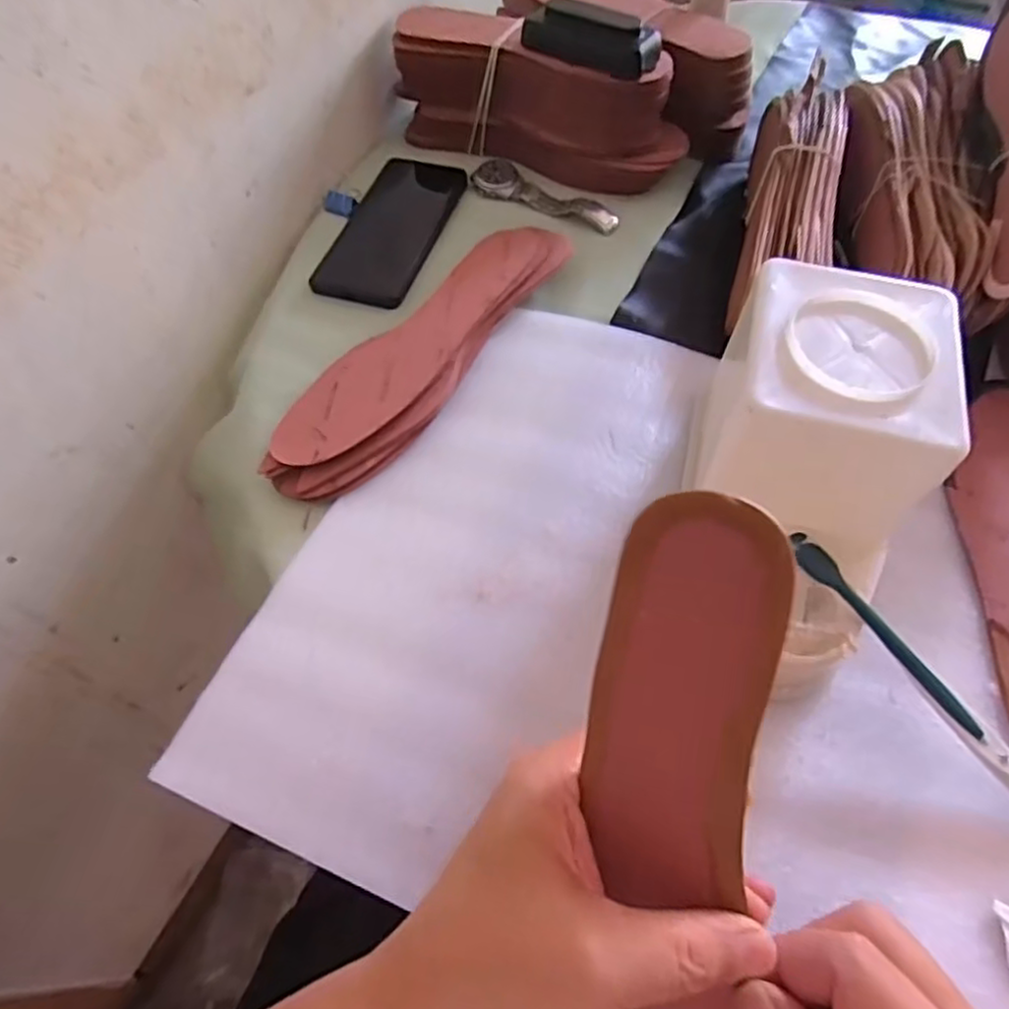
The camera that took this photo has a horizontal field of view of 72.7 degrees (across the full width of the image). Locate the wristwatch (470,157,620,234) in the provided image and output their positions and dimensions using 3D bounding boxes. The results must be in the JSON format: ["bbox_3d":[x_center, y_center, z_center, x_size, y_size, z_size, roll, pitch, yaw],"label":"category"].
[{"bbox_3d":[0.034,-0.261,0.580,0.134,0.012,0.034,26,62,15],"label":"wristwatch"}]

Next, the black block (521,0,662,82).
[{"bbox_3d":[0.066,-0.363,0.529,0.108,0.032,0.032,22,62,12],"label":"black block"}]

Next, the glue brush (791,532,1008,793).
[{"bbox_3d":[0.199,0.084,0.320,0.011,0.012,0.180,-37,82,-21],"label":"glue brush"}]

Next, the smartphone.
[{"bbox_3d":[-0.093,-0.229,0.569,0.078,0.014,0.166,16,59,10],"label":"smartphone"}]

